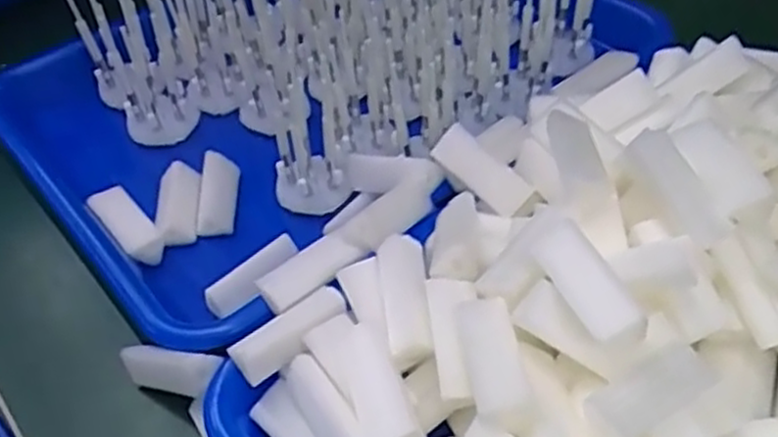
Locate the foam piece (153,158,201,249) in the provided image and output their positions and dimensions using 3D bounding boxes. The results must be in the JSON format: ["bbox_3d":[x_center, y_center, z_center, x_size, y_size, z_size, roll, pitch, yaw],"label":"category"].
[{"bbox_3d":[-0.106,-0.007,0.375,0.019,0.011,0.047,-7,47,-2],"label":"foam piece"}]

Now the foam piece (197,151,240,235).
[{"bbox_3d":[-0.086,-0.012,0.377,0.018,0.014,0.044,-4,61,1],"label":"foam piece"}]

